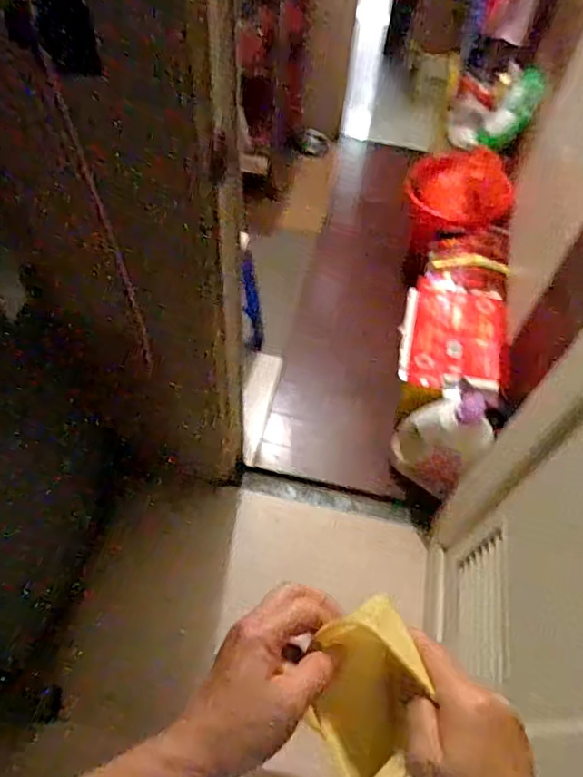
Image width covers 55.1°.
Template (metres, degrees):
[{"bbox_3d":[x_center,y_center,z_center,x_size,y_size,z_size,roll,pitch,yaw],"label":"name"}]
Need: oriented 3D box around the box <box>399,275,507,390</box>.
[{"bbox_3d":[0.433,-0.144,1.491,0.261,0.069,0.371,12,55,3],"label":"box"}]

